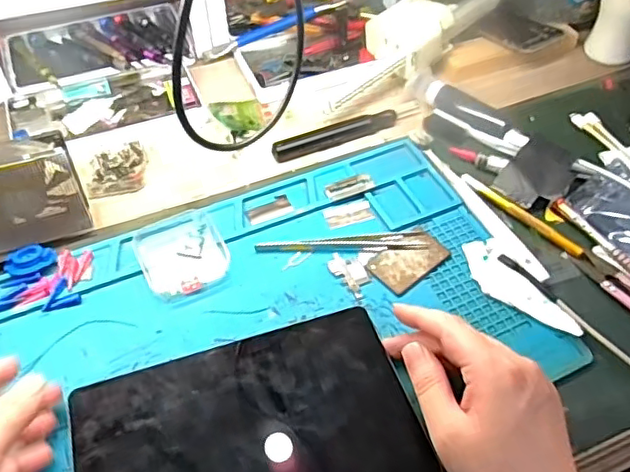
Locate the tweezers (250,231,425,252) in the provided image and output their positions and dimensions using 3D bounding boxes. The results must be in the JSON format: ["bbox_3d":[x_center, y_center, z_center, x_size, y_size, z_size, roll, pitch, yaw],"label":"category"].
[{"bbox_3d":[0.020,0.006,0.466,0.130,0.004,0.019,-3,50,-2],"label":"tweezers"}]

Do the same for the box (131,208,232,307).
[{"bbox_3d":[-0.102,0.014,0.458,0.062,0.014,0.079,-23,54,-18],"label":"box"}]

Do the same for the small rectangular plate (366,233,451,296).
[{"bbox_3d":[0.073,0.018,0.460,0.060,0.004,0.036,-34,58,-25],"label":"small rectangular plate"}]

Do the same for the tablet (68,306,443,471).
[{"bbox_3d":[-0.041,0.123,0.368,0.202,0.013,0.124,-15,52,-12],"label":"tablet"}]

